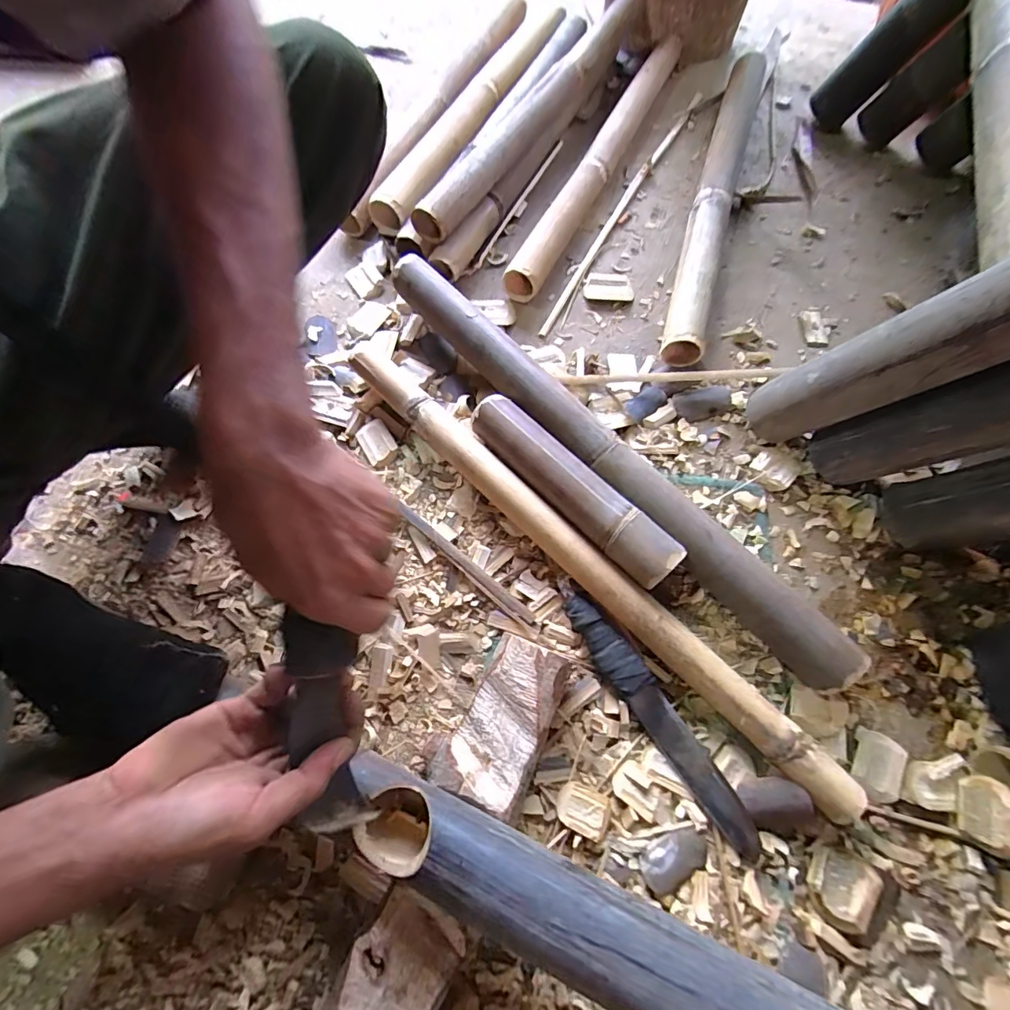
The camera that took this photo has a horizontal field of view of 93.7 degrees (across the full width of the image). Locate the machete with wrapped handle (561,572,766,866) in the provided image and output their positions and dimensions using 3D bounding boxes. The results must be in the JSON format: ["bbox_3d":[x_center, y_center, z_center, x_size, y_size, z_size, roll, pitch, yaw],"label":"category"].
[{"bbox_3d":[0.135,0.188,0.447,0.036,0.020,0.272,-34,71,-12],"label":"machete with wrapped handle"}]

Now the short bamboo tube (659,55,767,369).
[{"bbox_3d":[0.322,-0.483,0.705,0.057,0.065,0.676,17,69,8],"label":"short bamboo tube"}]

